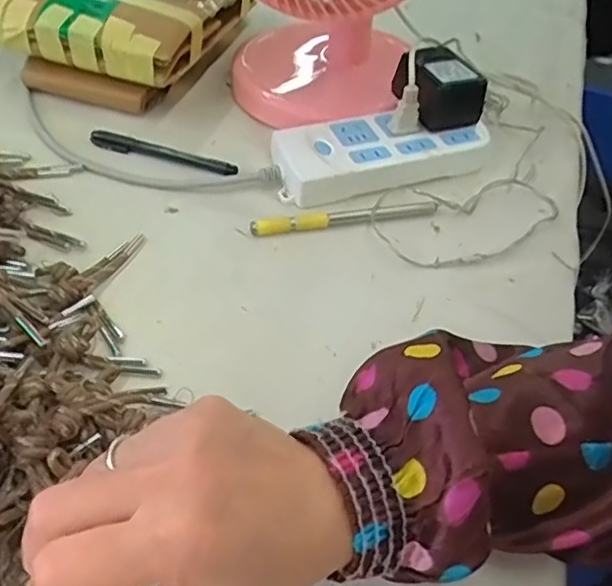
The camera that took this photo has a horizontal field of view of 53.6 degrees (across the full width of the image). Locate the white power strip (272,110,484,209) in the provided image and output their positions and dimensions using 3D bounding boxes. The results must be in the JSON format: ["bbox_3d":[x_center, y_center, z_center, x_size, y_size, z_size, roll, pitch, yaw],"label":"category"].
[{"bbox_3d":[0.066,-0.125,0.516,0.185,0.023,0.076,-10,52,-16],"label":"white power strip"}]

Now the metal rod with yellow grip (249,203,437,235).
[{"bbox_3d":[0.031,-0.058,0.474,0.147,0.009,0.012,-5,51,-12],"label":"metal rod with yellow grip"}]

